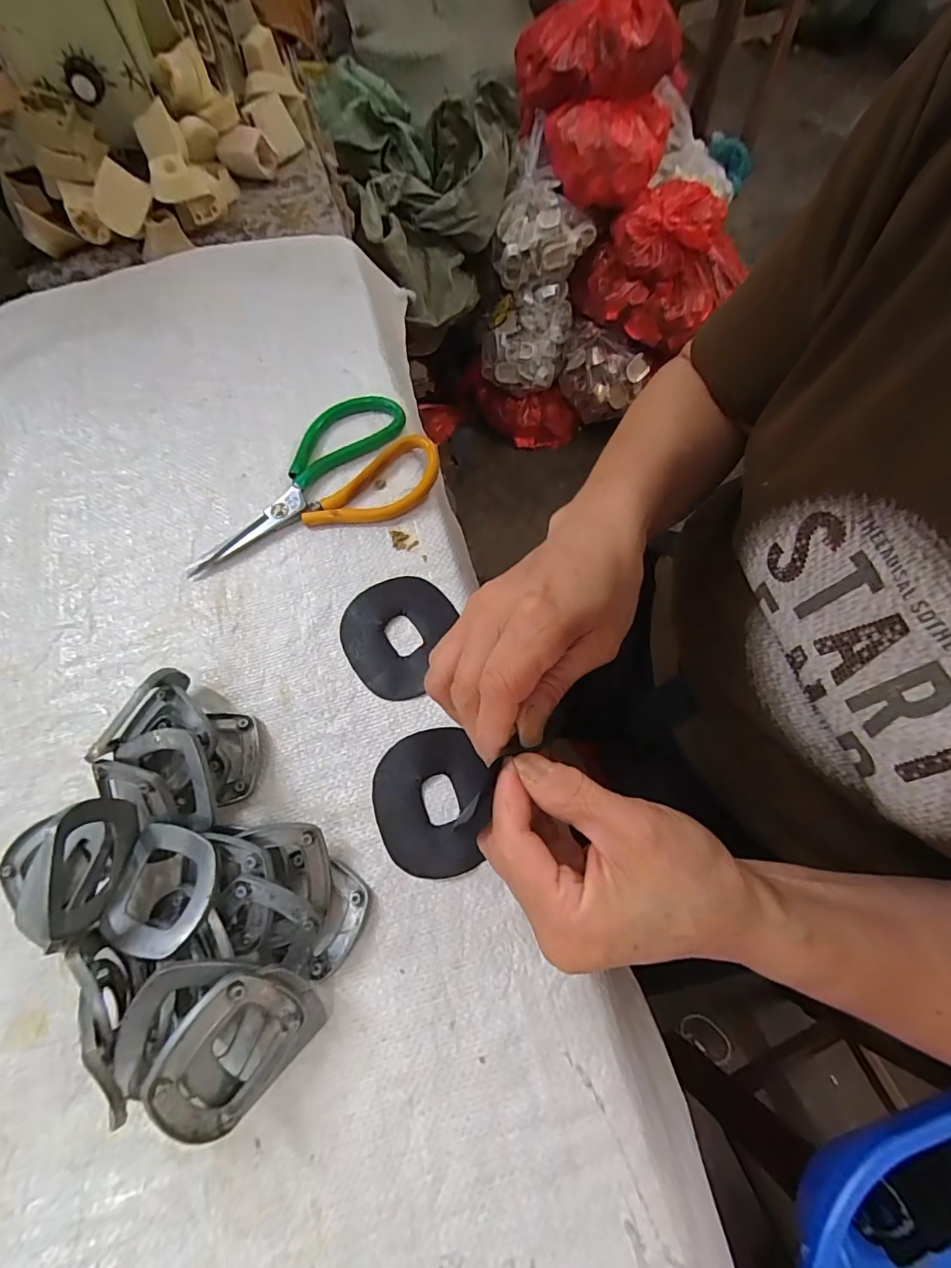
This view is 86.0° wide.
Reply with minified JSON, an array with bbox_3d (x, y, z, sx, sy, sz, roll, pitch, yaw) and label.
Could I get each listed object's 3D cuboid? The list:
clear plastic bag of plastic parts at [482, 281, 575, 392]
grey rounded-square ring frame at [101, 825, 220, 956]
[{"bbox_3d":[0.110,-0.645,1.110,0.185,0.142,0.152,5,70,4],"label":"clear plastic bag of plastic parts"},{"bbox_3d":[-0.160,0.130,0.263,0.058,0.023,0.057,9,70,5],"label":"grey rounded-square ring frame"}]

